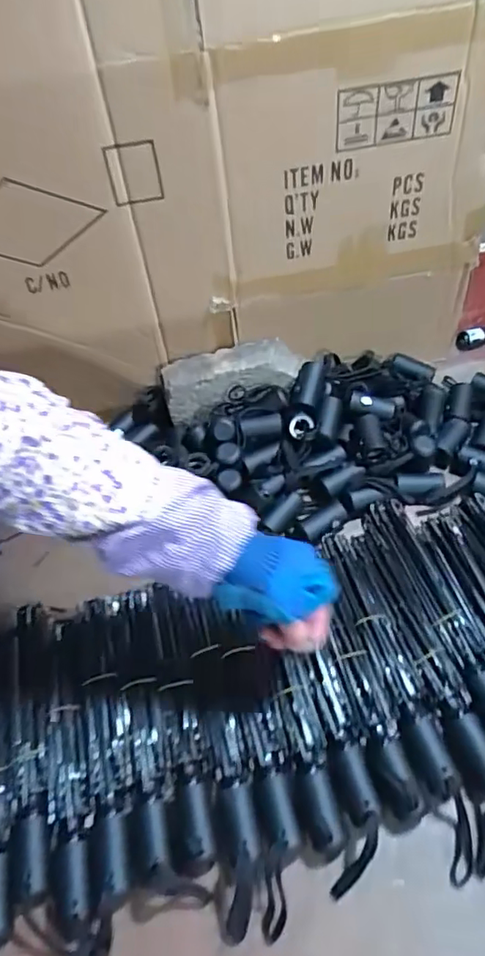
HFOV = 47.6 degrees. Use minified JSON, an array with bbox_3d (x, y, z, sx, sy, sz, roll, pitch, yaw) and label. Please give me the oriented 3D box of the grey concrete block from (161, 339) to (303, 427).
[{"bbox_3d":[-0.013,-0.129,0.738,0.179,0.078,0.052,-12,55,-5],"label":"grey concrete block"}]

